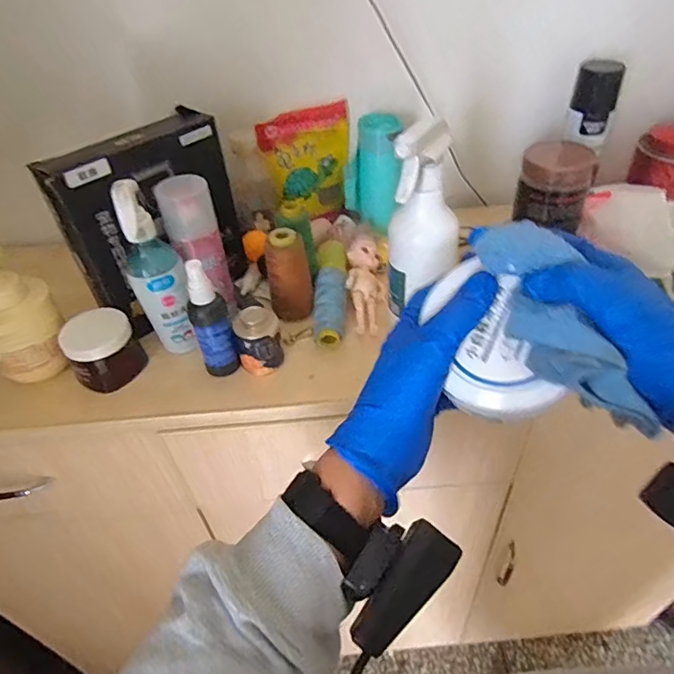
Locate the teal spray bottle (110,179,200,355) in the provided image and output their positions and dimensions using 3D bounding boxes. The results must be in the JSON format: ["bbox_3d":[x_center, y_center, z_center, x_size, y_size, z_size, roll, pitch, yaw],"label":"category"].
[{"bbox_3d":[-0.183,-0.065,0.510,0.054,0.184,0.046,-19,46,-15],"label":"teal spray bottle"}]

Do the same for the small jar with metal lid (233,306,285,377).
[{"bbox_3d":[-0.080,0.004,0.527,0.047,0.065,0.039,-12,44,-8],"label":"small jar with metal lid"}]

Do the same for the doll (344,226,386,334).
[{"bbox_3d":[0.034,-0.075,0.611,0.044,0.029,0.158,-2,61,3],"label":"doll"}]

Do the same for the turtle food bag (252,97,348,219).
[{"bbox_3d":[-0.038,-0.233,0.691,0.122,0.137,0.040,-16,45,-12],"label":"turtle food bag"}]

